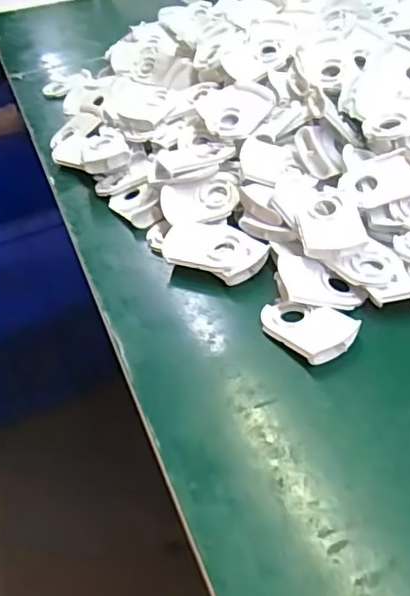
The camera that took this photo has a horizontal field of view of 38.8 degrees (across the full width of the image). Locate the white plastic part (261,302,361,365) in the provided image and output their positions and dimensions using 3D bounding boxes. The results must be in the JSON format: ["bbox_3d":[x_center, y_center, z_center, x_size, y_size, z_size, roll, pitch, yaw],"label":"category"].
[{"bbox_3d":[0.086,0.022,0.496,0.054,0.015,0.082,-31,47,-26],"label":"white plastic part"}]

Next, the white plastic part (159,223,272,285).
[{"bbox_3d":[0.008,-0.047,0.576,0.104,0.021,0.056,15,45,23],"label":"white plastic part"}]

